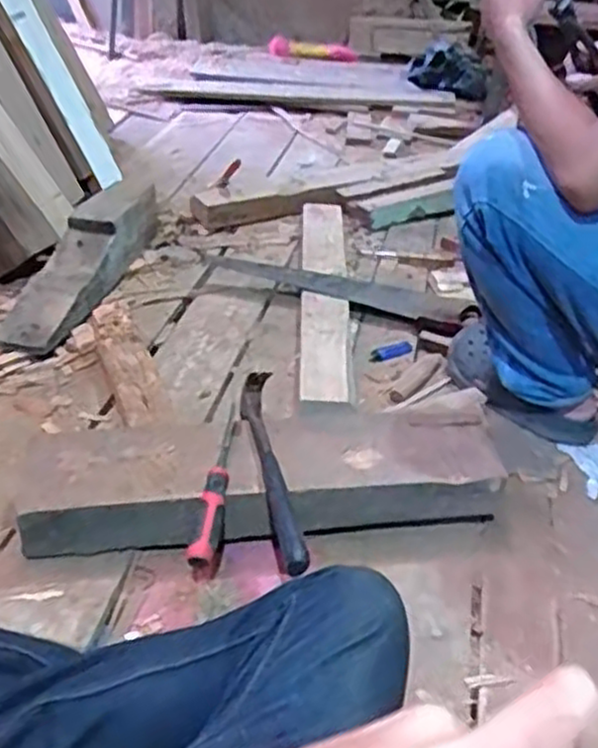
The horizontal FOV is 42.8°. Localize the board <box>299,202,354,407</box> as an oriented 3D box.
[{"bbox_3d":[0.049,-0.177,1.477,0.090,0.032,0.778,1,34,0],"label":"board"}]

